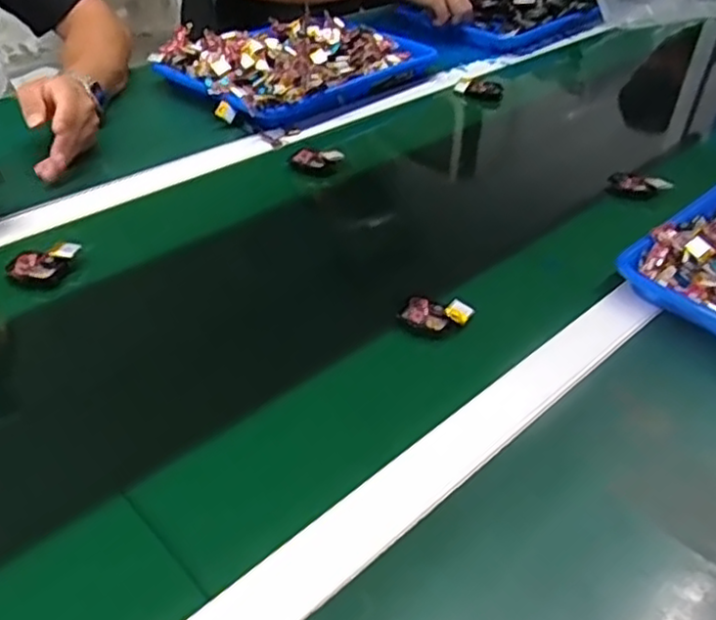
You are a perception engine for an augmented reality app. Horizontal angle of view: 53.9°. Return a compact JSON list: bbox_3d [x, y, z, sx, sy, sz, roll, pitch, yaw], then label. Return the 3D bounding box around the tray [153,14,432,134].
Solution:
[{"bbox_3d":[-0.075,-0.346,0.951,0.236,0.065,0.347,29,50,35],"label":"tray"}]

